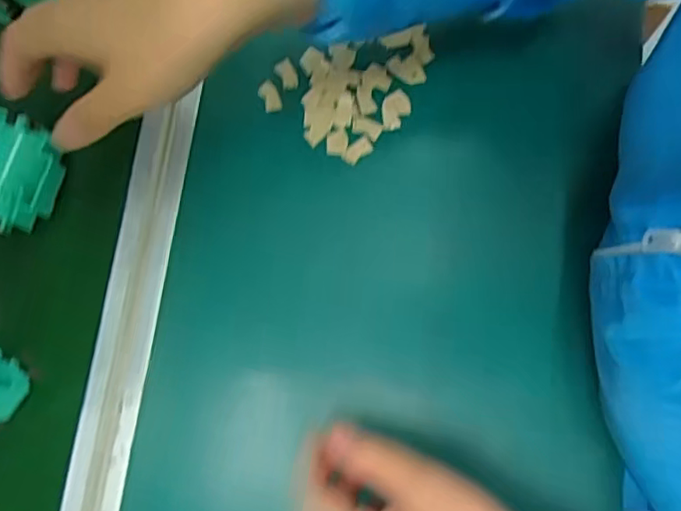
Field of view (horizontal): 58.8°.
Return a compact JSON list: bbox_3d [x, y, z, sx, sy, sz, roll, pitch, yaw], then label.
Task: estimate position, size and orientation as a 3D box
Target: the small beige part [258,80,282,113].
[{"bbox_3d":[-0.048,-0.109,0.410,0.012,0.004,0.022,-25,78,-4],"label":"small beige part"}]

